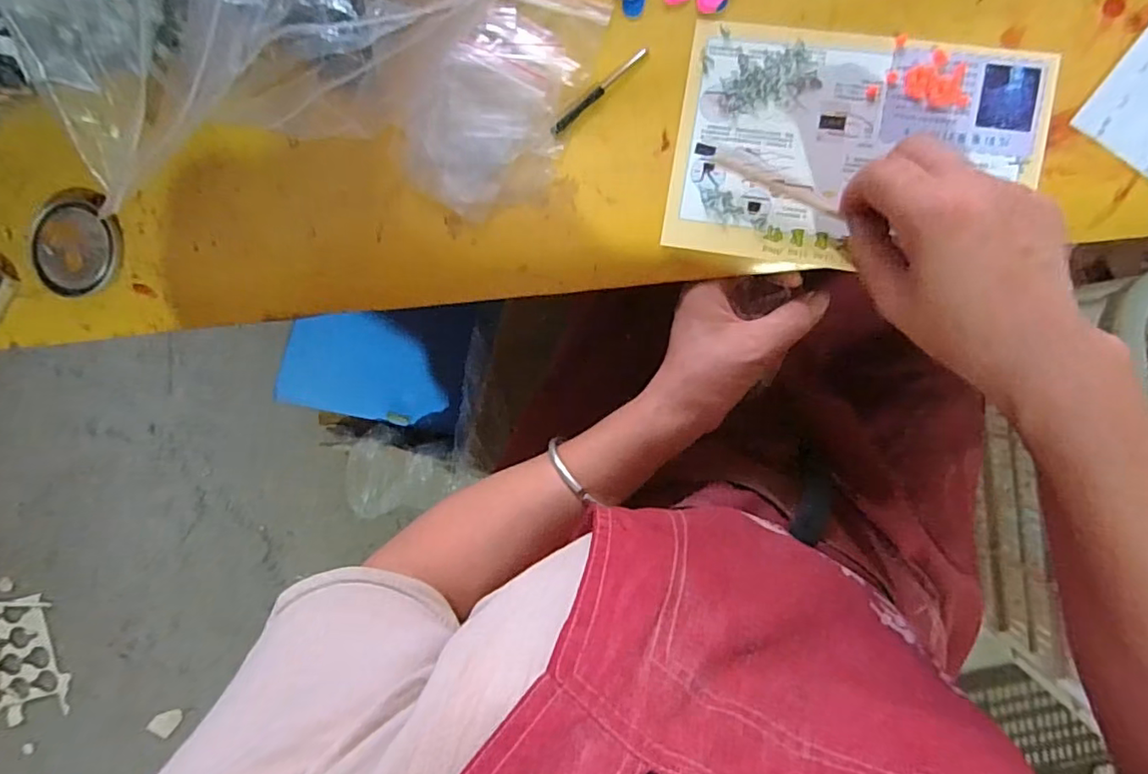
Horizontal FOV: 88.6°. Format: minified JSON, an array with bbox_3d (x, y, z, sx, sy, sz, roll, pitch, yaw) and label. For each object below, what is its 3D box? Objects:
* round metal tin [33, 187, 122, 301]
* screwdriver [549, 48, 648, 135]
[{"bbox_3d":[-0.346,-0.100,0.407,0.059,0.017,0.071,19,95,6],"label":"round metal tin"},{"bbox_3d":[0.015,-0.183,0.362,0.075,0.004,0.006,-40,90,8],"label":"screwdriver"}]

